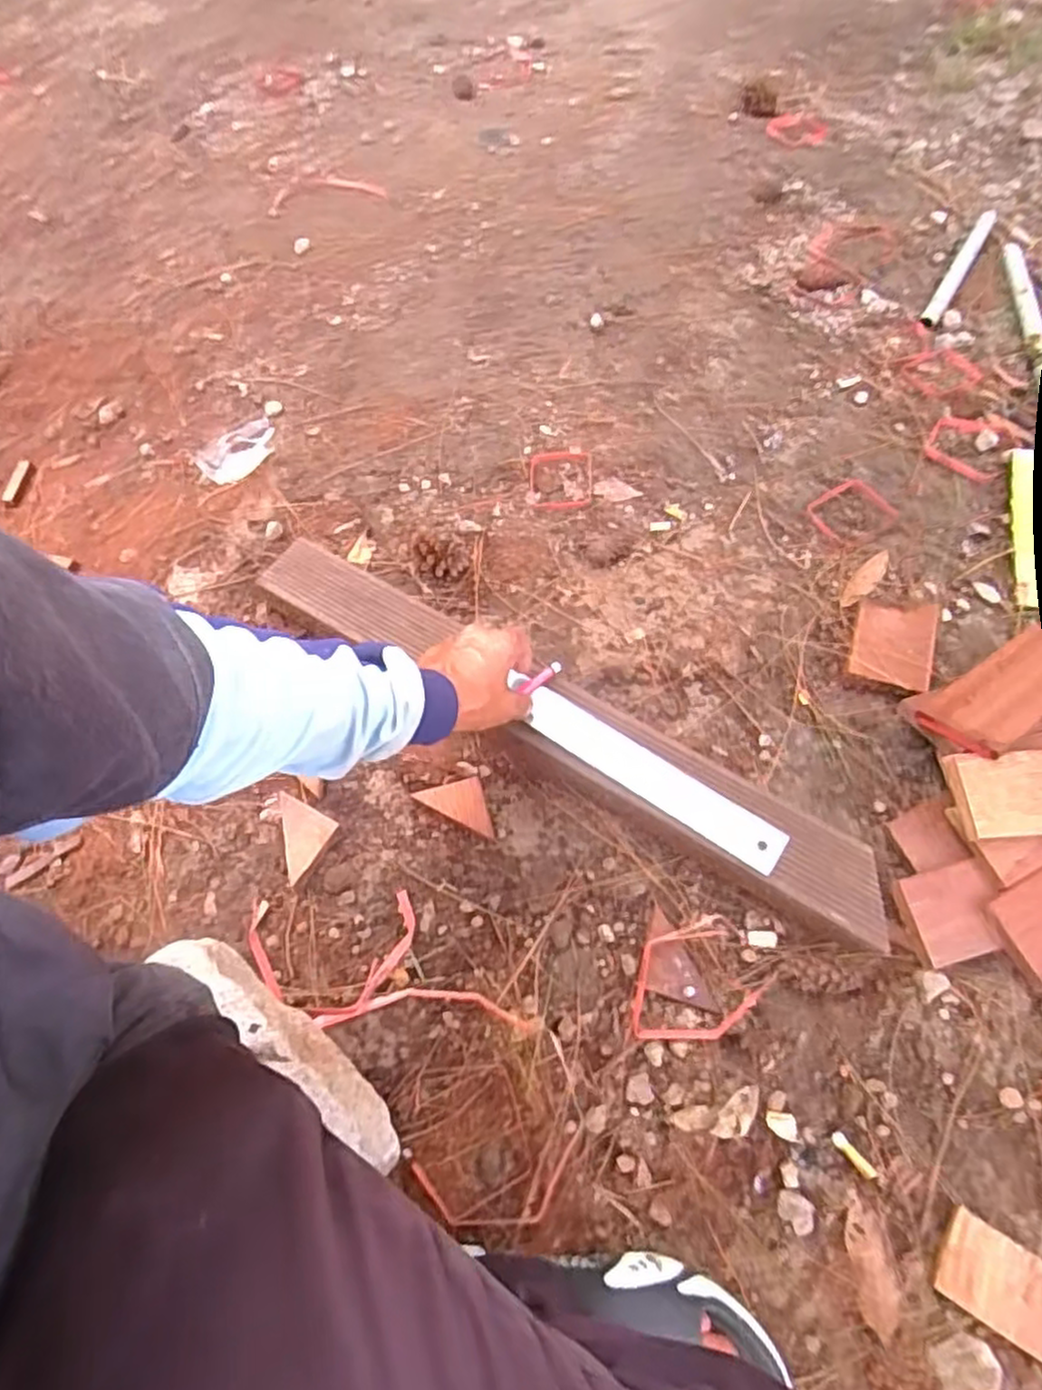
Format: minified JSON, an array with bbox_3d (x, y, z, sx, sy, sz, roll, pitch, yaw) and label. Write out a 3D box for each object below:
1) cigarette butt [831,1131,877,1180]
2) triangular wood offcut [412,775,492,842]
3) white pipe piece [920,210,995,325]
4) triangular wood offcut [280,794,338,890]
[{"bbox_3d":[0.223,0.308,0.481,0.010,0.009,0.032,-39,67,-16],"label":"cigarette butt"},{"bbox_3d":[-0.049,0.089,0.610,0.074,0.011,0.038,26,67,15],"label":"triangular wood offcut"},{"bbox_3d":[0.545,-0.533,0.892,0.022,0.018,0.218,29,68,17],"label":"white pipe piece"},{"bbox_3d":[-0.190,0.117,0.594,0.061,0.017,0.055,28,67,16],"label":"triangular wood offcut"}]

